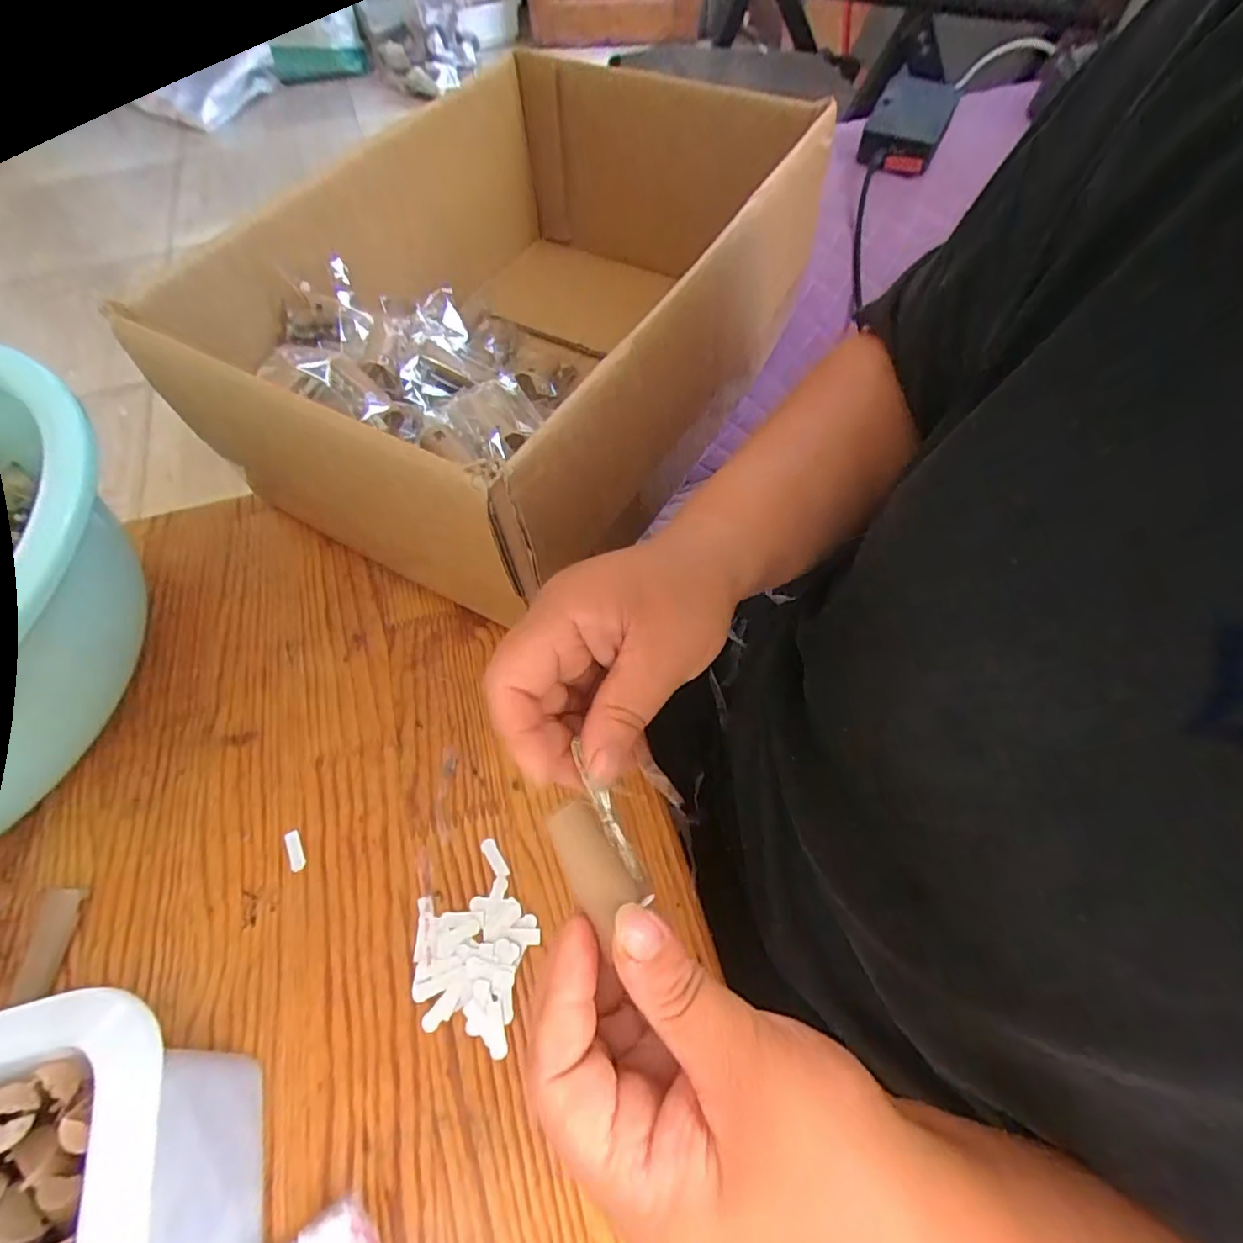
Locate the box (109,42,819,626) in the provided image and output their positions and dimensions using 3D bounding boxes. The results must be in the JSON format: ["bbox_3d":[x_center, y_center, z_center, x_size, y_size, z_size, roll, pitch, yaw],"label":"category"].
[{"bbox_3d":[-0.080,-0.206,0.405,0.295,0.157,0.363,28,67,16],"label":"box"}]

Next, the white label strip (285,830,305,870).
[{"bbox_3d":[-0.180,0.126,0.320,0.008,0.004,0.023,-28,64,-12],"label":"white label strip"}]

